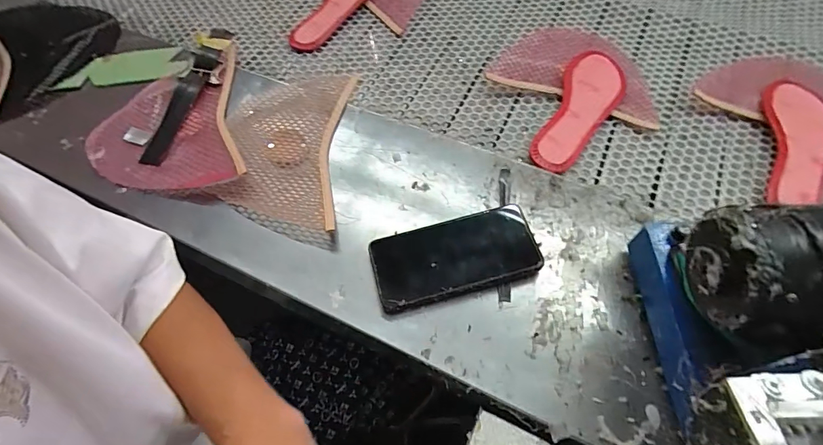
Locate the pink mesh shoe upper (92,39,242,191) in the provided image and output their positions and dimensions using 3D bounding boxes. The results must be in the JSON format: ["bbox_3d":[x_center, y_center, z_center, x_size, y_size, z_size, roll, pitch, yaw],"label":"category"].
[{"bbox_3d":[-0.306,-0.118,0.529,0.177,0.019,0.216,-16,61,-5],"label":"pink mesh shoe upper"}]

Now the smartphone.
[{"bbox_3d":[0.044,0.034,0.426,0.165,0.013,0.079,-14,67,-5],"label":"smartphone"}]

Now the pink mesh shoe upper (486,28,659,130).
[{"bbox_3d":[0.242,-0.228,0.605,0.230,0.015,0.164,20,62,13],"label":"pink mesh shoe upper"}]

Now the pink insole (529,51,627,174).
[{"bbox_3d":[0.227,-0.155,0.558,0.076,0.021,0.237,26,64,16],"label":"pink insole"}]

